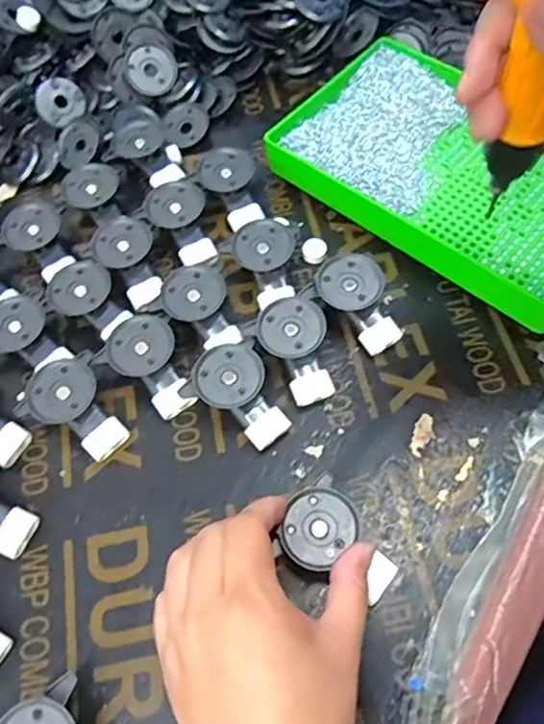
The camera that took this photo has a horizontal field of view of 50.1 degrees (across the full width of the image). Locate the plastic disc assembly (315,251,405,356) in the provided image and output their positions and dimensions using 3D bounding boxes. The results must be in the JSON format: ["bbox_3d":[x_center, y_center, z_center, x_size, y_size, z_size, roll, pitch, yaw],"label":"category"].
[{"bbox_3d":[0.061,-0.042,0.391,0.042,0.021,0.068,-42,66,-16],"label":"plastic disc assembly"}]

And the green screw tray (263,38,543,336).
[{"bbox_3d":[0.129,-0.144,0.425,0.246,0.031,0.149,39,72,22],"label":"green screw tray"}]

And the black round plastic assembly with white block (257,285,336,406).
[{"bbox_3d":[0.017,-0.009,0.378,0.042,0.022,0.069,-21,62,-5],"label":"black round plastic assembly with white block"}]

